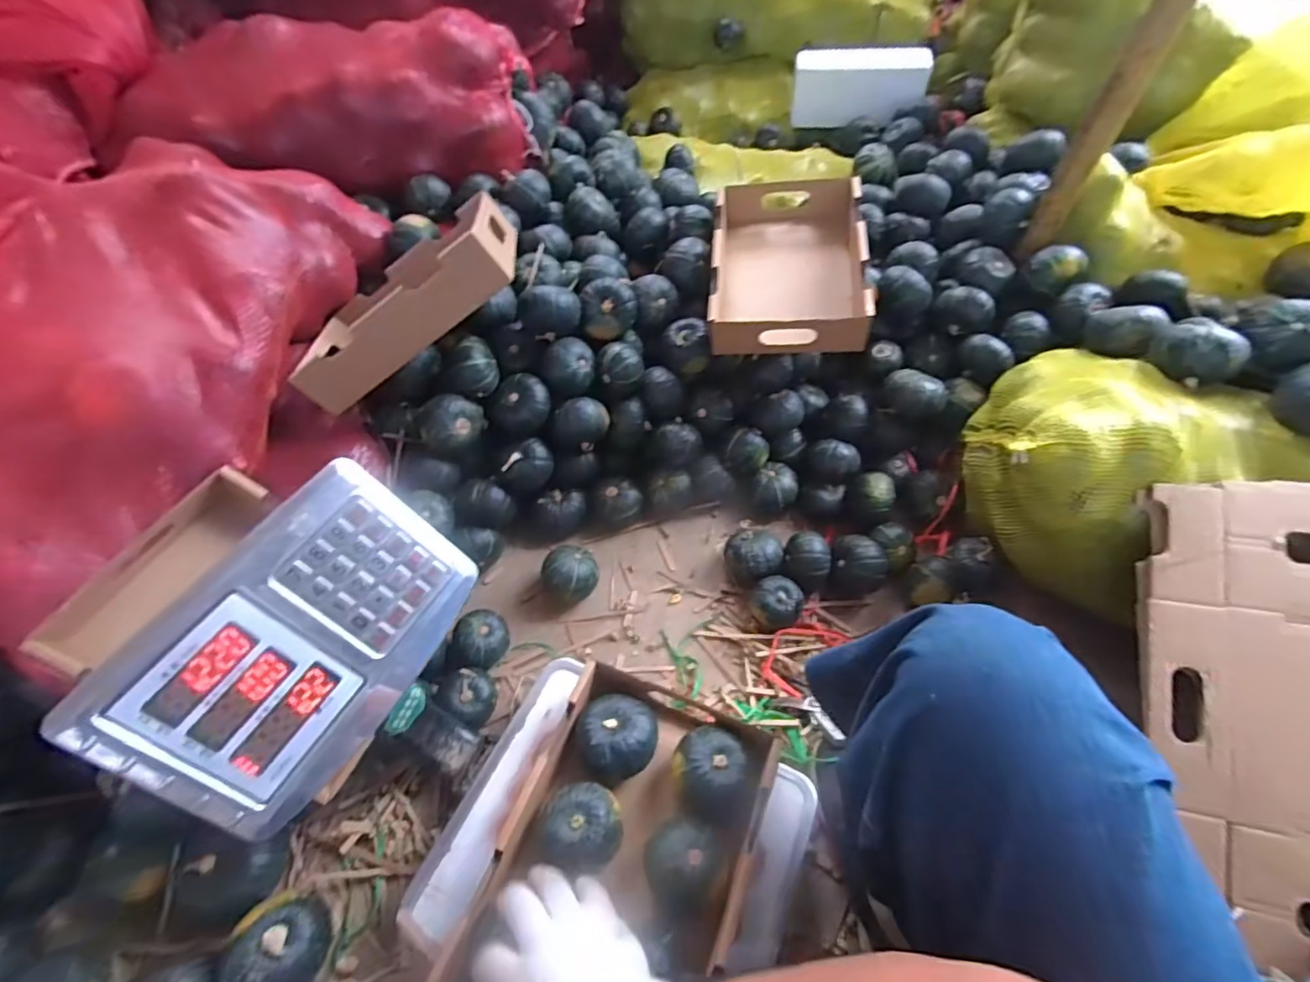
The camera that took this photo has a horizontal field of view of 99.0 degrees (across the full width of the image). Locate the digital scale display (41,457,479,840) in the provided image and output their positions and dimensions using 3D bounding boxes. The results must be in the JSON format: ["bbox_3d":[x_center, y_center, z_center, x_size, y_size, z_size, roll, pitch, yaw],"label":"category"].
[{"bbox_3d":[-0.278,0.114,0.446,0.163,0.065,0.243,44,57,-21],"label":"digital scale display"}]

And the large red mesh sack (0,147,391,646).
[{"bbox_3d":[-0.687,-0.171,0.686,0.466,0.189,0.643,5,52,3],"label":"large red mesh sack"}]

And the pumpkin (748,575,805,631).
[{"bbox_3d":[0.169,0.156,0.785,0.072,0.049,0.063,25,56,18],"label":"pumpkin"}]

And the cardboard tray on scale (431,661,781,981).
[{"bbox_3d":[-0.036,0.339,0.534,0.230,0.078,0.285,18,54,13],"label":"cardboard tray on scale"}]

